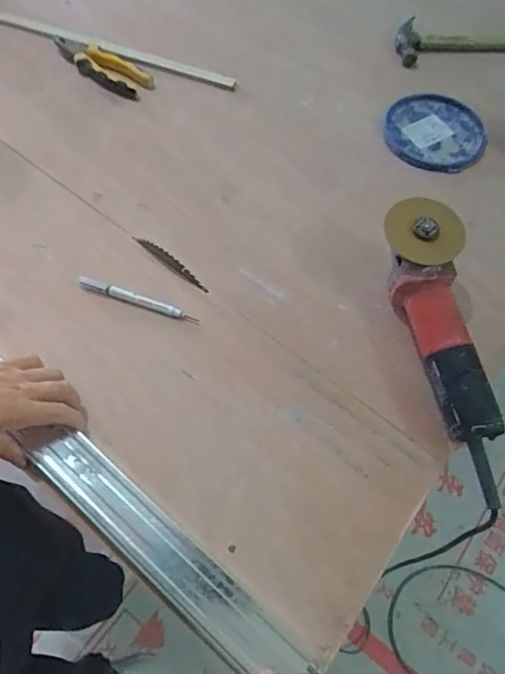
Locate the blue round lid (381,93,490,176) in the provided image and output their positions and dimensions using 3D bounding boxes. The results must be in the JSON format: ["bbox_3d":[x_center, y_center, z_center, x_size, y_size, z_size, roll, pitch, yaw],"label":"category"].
[{"bbox_3d":[0.314,-0.343,0.793,0.169,0.026,0.165,1,65,-2],"label":"blue round lid"}]

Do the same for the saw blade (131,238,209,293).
[{"bbox_3d":[-0.113,-0.104,0.625,0.134,0.024,0.010,39,70,14],"label":"saw blade"}]

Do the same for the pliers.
[{"bbox_3d":[-0.257,-0.464,0.794,0.181,0.030,0.068,29,68,11],"label":"pliers"}]

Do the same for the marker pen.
[{"bbox_3d":[-0.148,-0.048,0.599,0.166,0.008,0.014,19,66,6],"label":"marker pen"}]

